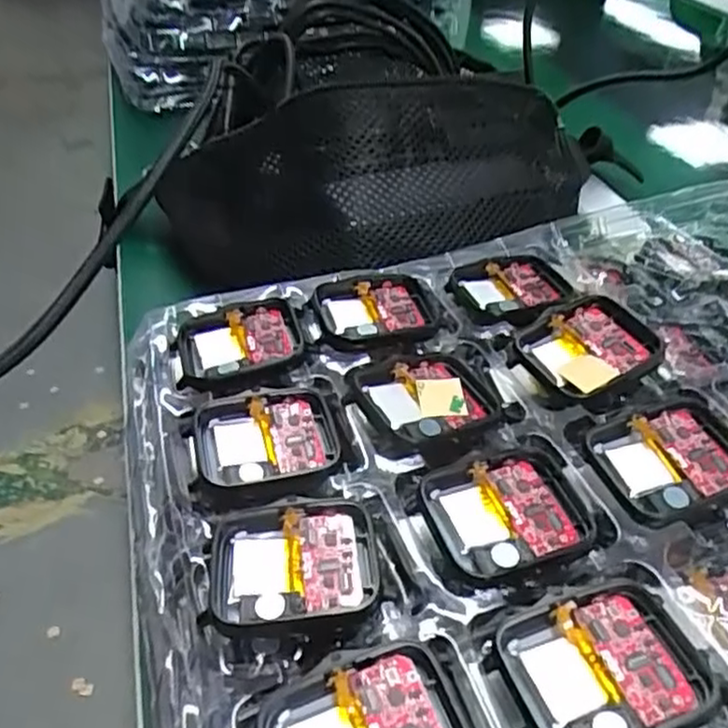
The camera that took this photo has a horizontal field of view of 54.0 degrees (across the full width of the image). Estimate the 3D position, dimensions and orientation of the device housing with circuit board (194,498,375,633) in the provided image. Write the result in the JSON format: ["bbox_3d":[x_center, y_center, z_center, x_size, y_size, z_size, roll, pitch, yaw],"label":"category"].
[{"bbox_3d":[-0.019,0.052,0.187,0.044,0.004,0.036,-2,40,-4],"label":"device housing with circuit board"}]

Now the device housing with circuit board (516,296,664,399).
[{"bbox_3d":[0.079,-0.005,0.249,0.040,0.009,0.036,-26,48,-11],"label":"device housing with circuit board"}]

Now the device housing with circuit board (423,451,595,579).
[{"bbox_3d":[0.041,0.042,0.201,0.045,0.005,0.037,-12,42,-15],"label":"device housing with circuit board"}]

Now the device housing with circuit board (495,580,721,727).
[{"bbox_3d":[0.057,0.070,0.166,0.046,0.004,0.036,-10,42,-13],"label":"device housing with circuit board"}]

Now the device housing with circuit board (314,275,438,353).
[{"bbox_3d":[0.006,-0.020,0.268,0.044,0.006,0.038,-7,41,-10],"label":"device housing with circuit board"}]

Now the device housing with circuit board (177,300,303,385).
[{"bbox_3d":[-0.044,-0.009,0.254,0.042,0.008,0.036,-11,42,-14],"label":"device housing with circuit board"}]

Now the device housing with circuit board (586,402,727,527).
[{"bbox_3d":[0.092,0.028,0.214,0.045,0.007,0.036,-11,42,-14],"label":"device housing with circuit board"}]

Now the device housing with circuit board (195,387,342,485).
[{"bbox_3d":[-0.030,0.024,0.224,0.043,0.009,0.035,-9,41,-12],"label":"device housing with circuit board"}]

